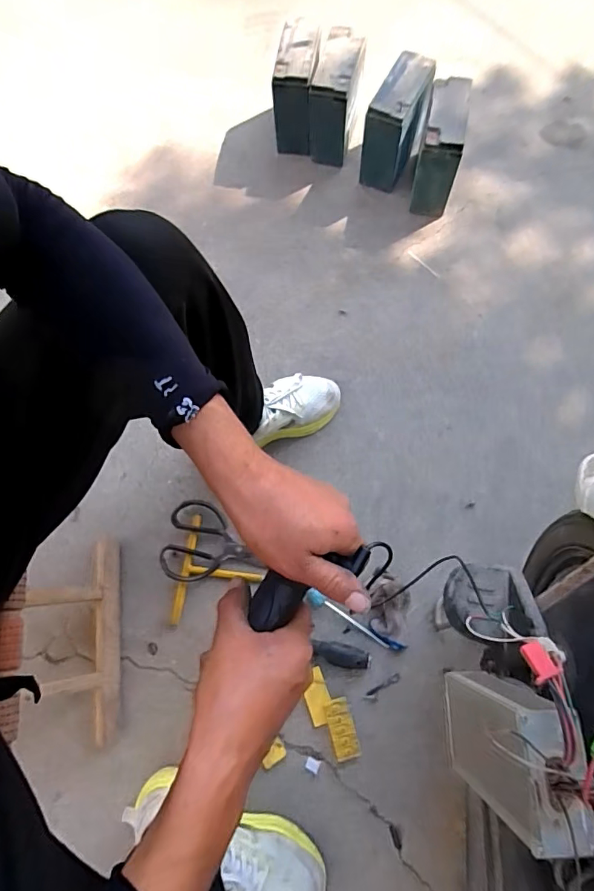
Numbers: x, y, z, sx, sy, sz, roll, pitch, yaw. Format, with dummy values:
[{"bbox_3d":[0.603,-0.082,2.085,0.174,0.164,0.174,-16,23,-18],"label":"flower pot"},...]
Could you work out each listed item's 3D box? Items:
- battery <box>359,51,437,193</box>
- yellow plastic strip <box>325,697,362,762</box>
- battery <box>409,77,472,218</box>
[{"bbox_3d":[0.214,-0.687,1.014,0.085,0.175,0.180,26,74,10],"label":"battery"},{"bbox_3d":[0.067,0.425,0.707,0.037,0.010,0.081,-14,72,-5],"label":"yellow plastic strip"},{"bbox_3d":[0.287,-0.595,0.953,0.080,0.165,0.186,13,72,6],"label":"battery"}]

